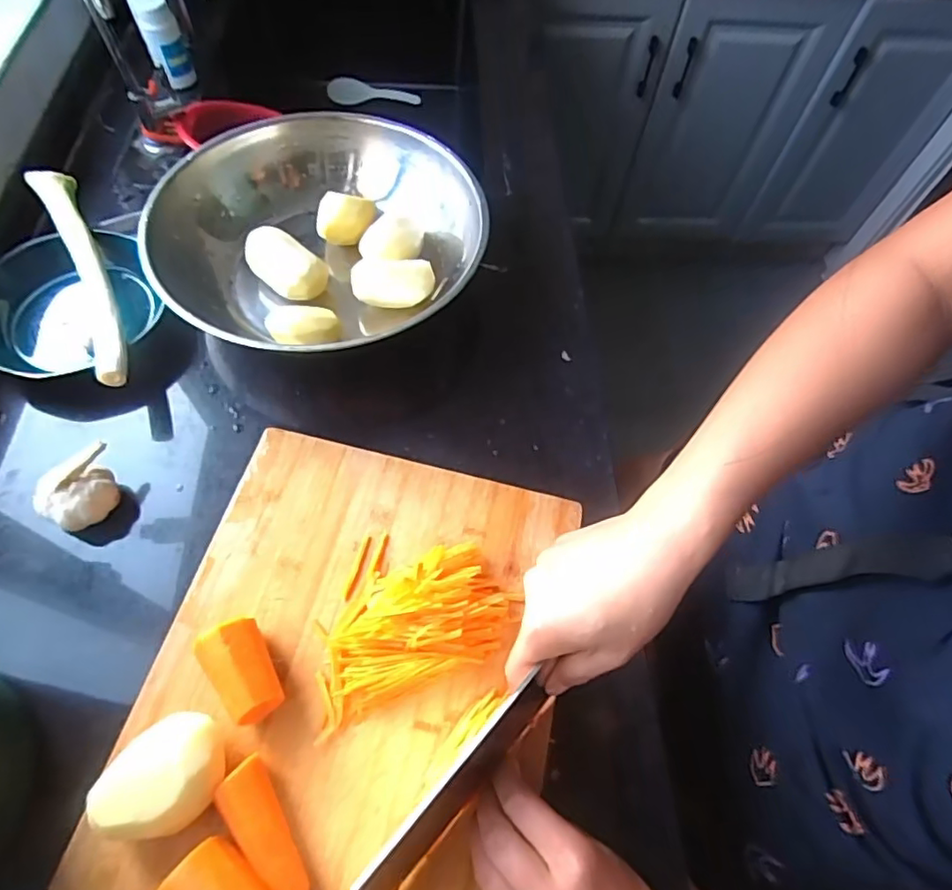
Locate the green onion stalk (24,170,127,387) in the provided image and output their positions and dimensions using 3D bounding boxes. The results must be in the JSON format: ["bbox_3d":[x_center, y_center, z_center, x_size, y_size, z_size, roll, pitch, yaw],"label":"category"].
[{"bbox_3d":[-0.352,-0.154,0.523,0.033,0.030,0.257,-24,66,-16],"label":"green onion stalk"}]

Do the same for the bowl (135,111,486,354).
[{"bbox_3d":[-0.152,-0.201,0.574,0.301,0.090,0.286,2,61,-3],"label":"bowl"}]

